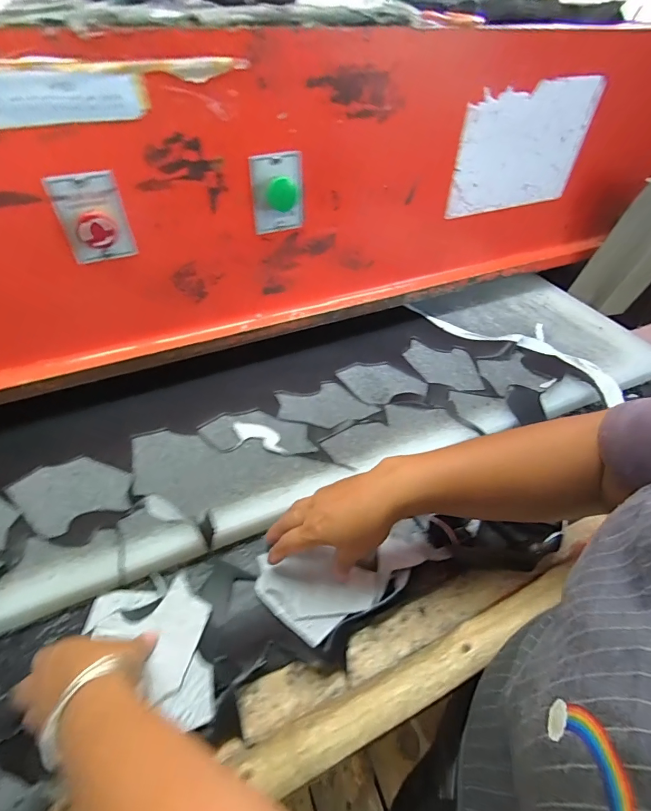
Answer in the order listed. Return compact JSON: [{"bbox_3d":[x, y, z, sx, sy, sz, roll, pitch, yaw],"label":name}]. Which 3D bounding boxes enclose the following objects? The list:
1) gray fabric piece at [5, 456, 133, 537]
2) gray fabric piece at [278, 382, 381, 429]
[{"bbox_3d":[-0.299,0.101,0.488,0.122,0.009,0.096,-18,47,-20],"label":"gray fabric piece"},{"bbox_3d":[0.001,0.000,0.605,0.134,0.012,0.082,-11,45,-14],"label":"gray fabric piece"}]

